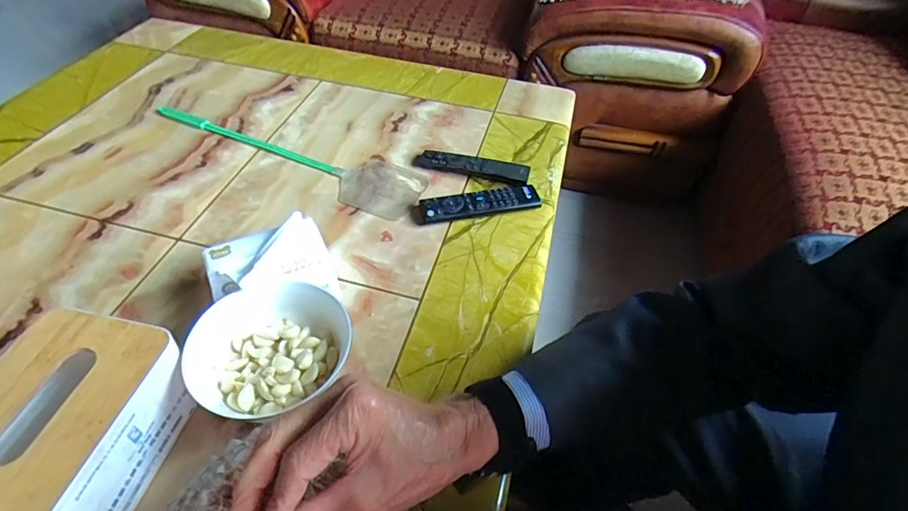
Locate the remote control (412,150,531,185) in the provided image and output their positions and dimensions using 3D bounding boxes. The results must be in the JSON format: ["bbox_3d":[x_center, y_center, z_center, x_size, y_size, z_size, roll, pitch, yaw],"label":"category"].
[{"bbox_3d":[0.026,-0.129,0.698,0.163,0.018,0.037,14,49,9],"label":"remote control"}]

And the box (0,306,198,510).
[{"bbox_3d":[-0.303,0.139,0.390,0.125,0.095,0.156,12,49,8],"label":"box"}]

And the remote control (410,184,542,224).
[{"bbox_3d":[0.030,-0.071,0.647,0.169,0.019,0.047,-10,49,-12],"label":"remote control"}]

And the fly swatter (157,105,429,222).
[{"bbox_3d":[-0.251,-0.157,0.715,0.440,0.008,0.100,22,51,15],"label":"fly swatter"}]

